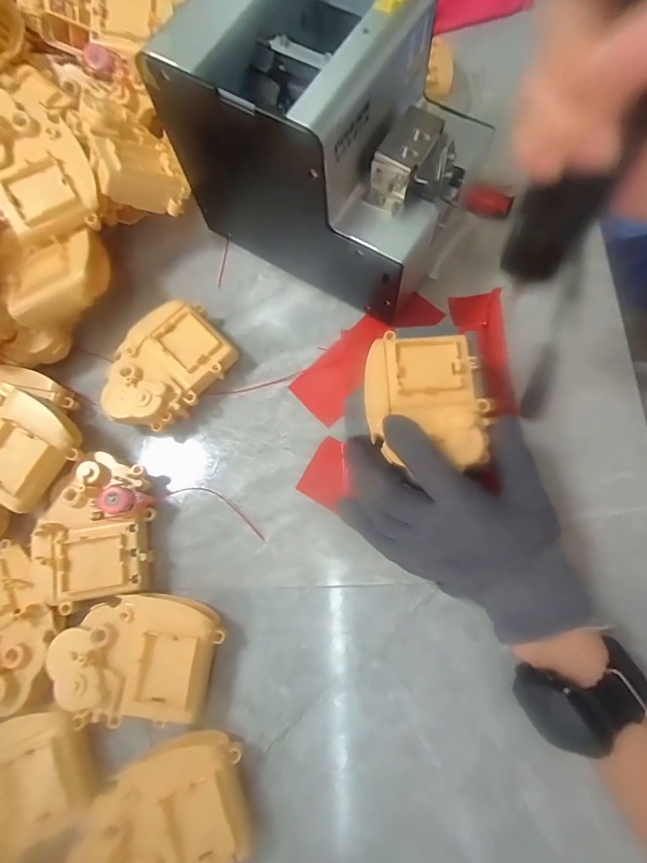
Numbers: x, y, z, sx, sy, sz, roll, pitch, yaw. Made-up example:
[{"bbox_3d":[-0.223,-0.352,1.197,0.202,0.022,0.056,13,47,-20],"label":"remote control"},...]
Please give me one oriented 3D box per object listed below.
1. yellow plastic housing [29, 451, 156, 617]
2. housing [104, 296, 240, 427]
[{"bbox_3d":[-0.156,0.065,0.292,0.068,0.027,0.094,-11,75,1],"label":"yellow plastic housing"},{"bbox_3d":[-0.120,-0.047,0.327,0.098,0.035,0.075,-41,76,-7],"label":"housing"}]

